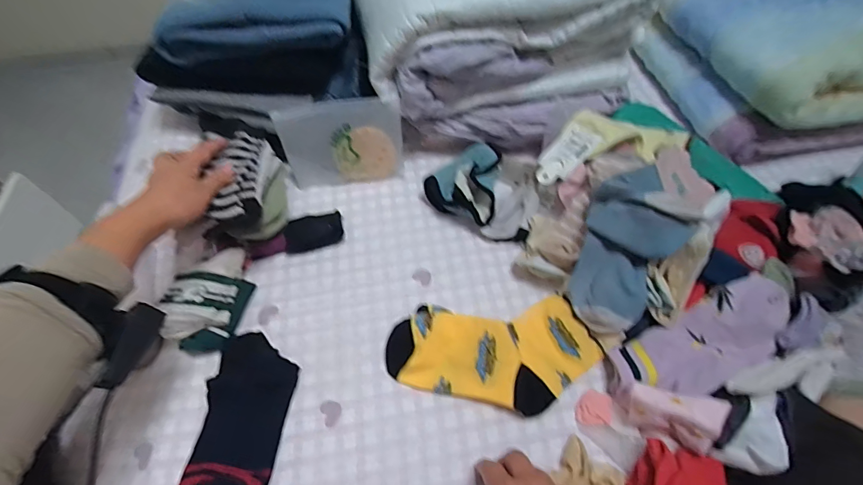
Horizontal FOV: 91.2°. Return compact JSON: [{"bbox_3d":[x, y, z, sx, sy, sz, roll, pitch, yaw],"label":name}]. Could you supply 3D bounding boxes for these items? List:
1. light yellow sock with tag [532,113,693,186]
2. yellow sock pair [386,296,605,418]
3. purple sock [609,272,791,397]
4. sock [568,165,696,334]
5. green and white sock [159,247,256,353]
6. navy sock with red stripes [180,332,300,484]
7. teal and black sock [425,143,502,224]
[{"bbox_3d":[0.235,-0.135,0.548,0.213,0.045,0.078,-12,56,-7],"label":"light yellow sock with tag"},{"bbox_3d":[0.067,0.118,0.454,0.222,0.039,0.114,-2,55,0],"label":"yellow sock pair"},{"bbox_3d":[0.277,0.102,0.426,0.178,0.029,0.075,-29,58,2],"label":"purple sock"},{"bbox_3d":[0.207,0.009,0.449,0.089,0.037,0.174,16,95,12],"label":"sock"},{"bbox_3d":[-0.259,0.065,0.489,0.086,0.040,0.114,1,55,2],"label":"green and white sock"},{"bbox_3d":[-0.191,0.184,0.418,0.080,0.025,0.182,5,56,4],"label":"navy sock with red stripes"},{"bbox_3d":[0.063,-0.085,0.582,0.101,0.056,0.124,31,61,20],"label":"teal and black sock"}]

